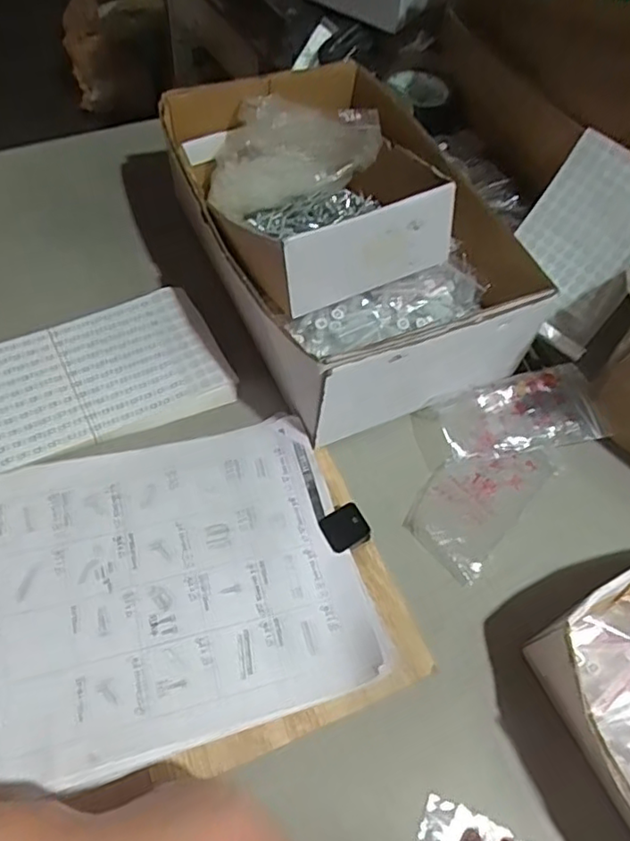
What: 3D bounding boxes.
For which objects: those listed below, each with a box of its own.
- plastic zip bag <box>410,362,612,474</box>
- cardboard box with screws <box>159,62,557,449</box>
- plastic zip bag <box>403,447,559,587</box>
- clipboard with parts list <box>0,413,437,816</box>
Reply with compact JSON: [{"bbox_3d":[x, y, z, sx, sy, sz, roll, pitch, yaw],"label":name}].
[{"bbox_3d":[0.158,-0.003,0.508,0.150,0.015,0.067,-13,68,-5],"label":"plastic zip bag"},{"bbox_3d":[0.024,-0.154,0.522,0.218,0.124,0.300,-17,61,-14],"label":"cardboard box with screws"},{"bbox_3d":[0.127,0.057,0.482,0.069,0.013,0.125,39,63,19],"label":"plastic zip bag"},{"bbox_3d":[-0.110,0.117,0.420,0.314,0.023,0.222,-14,60,-12],"label":"clipboard with parts list"}]

